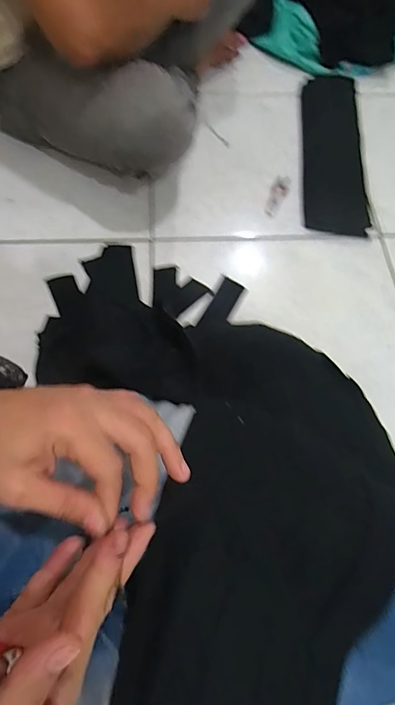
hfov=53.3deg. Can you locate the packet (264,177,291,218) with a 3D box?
[{"bbox_3d":[0.145,-0.286,0.716,0.030,0.006,0.100,25,67,9],"label":"packet"}]

